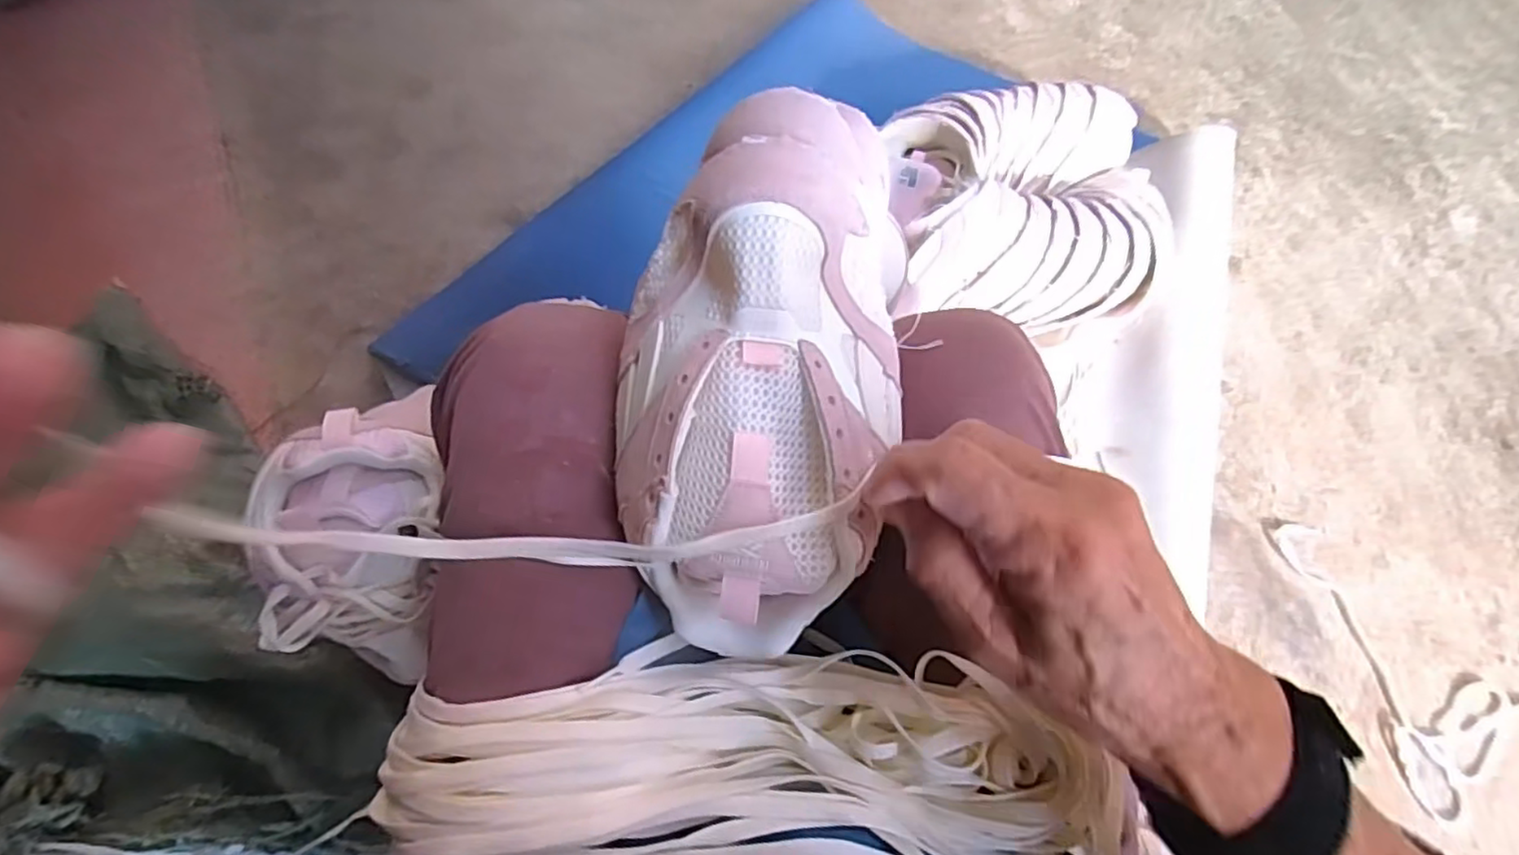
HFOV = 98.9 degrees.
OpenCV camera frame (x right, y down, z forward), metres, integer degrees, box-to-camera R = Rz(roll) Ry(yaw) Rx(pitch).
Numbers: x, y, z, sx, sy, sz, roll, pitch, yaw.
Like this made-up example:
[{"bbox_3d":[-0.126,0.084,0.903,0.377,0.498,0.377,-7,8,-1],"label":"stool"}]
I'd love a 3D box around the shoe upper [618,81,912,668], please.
[{"bbox_3d":[0.000,-0.025,0.283,0.120,0.097,0.229,4,75,3],"label":"shoe upper"}]

